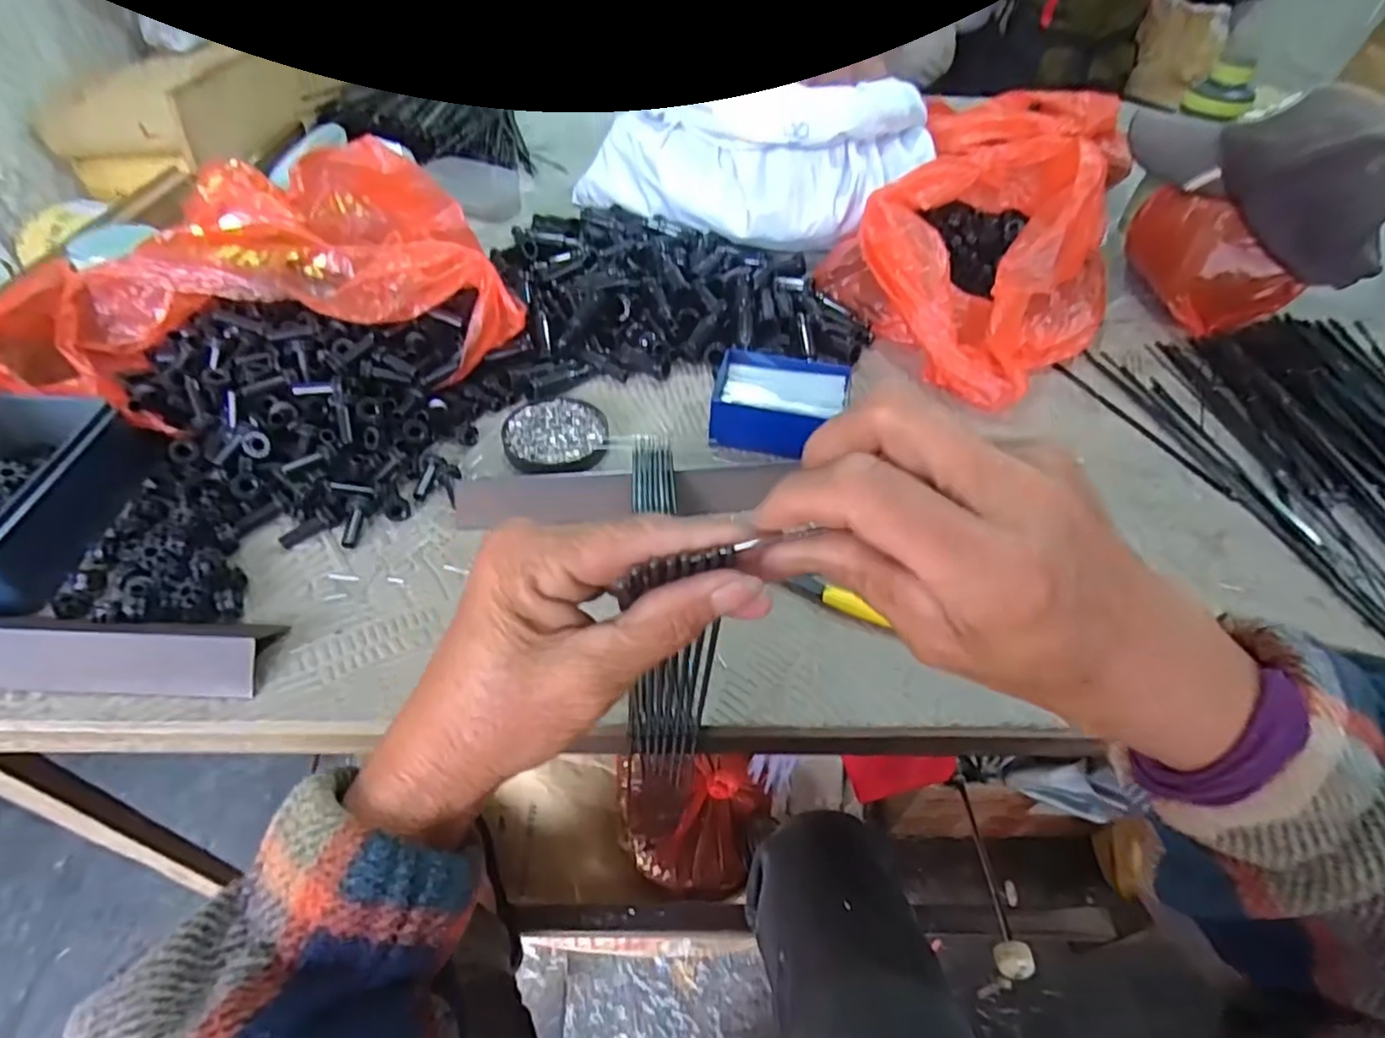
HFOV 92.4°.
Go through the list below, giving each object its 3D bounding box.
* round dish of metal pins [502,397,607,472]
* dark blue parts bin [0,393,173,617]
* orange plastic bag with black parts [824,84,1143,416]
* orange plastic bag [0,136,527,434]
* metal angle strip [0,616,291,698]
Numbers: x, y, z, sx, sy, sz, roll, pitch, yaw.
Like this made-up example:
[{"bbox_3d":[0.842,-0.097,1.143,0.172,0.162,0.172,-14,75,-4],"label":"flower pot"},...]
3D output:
[{"bbox_3d":[-0.111,-0.071,0.547,0.081,0.010,0.082,1,48,-1],"label":"round dish of metal pins"},{"bbox_3d":[-0.461,-0.021,0.452,0.106,0.046,0.170,-1,48,-3],"label":"dark blue parts bin"},{"bbox_3d":[0.297,-0.272,0.683,0.302,0.131,0.254,-34,57,-28],"label":"orange plastic bag with black parts"},{"bbox_3d":[-0.335,-0.181,0.520,0.367,0.120,0.179,-24,53,-22],"label":"orange plastic bag"},{"bbox_3d":[-0.375,0.072,0.390,0.243,0.021,0.047,2,48,0],"label":"metal angle strip"}]

